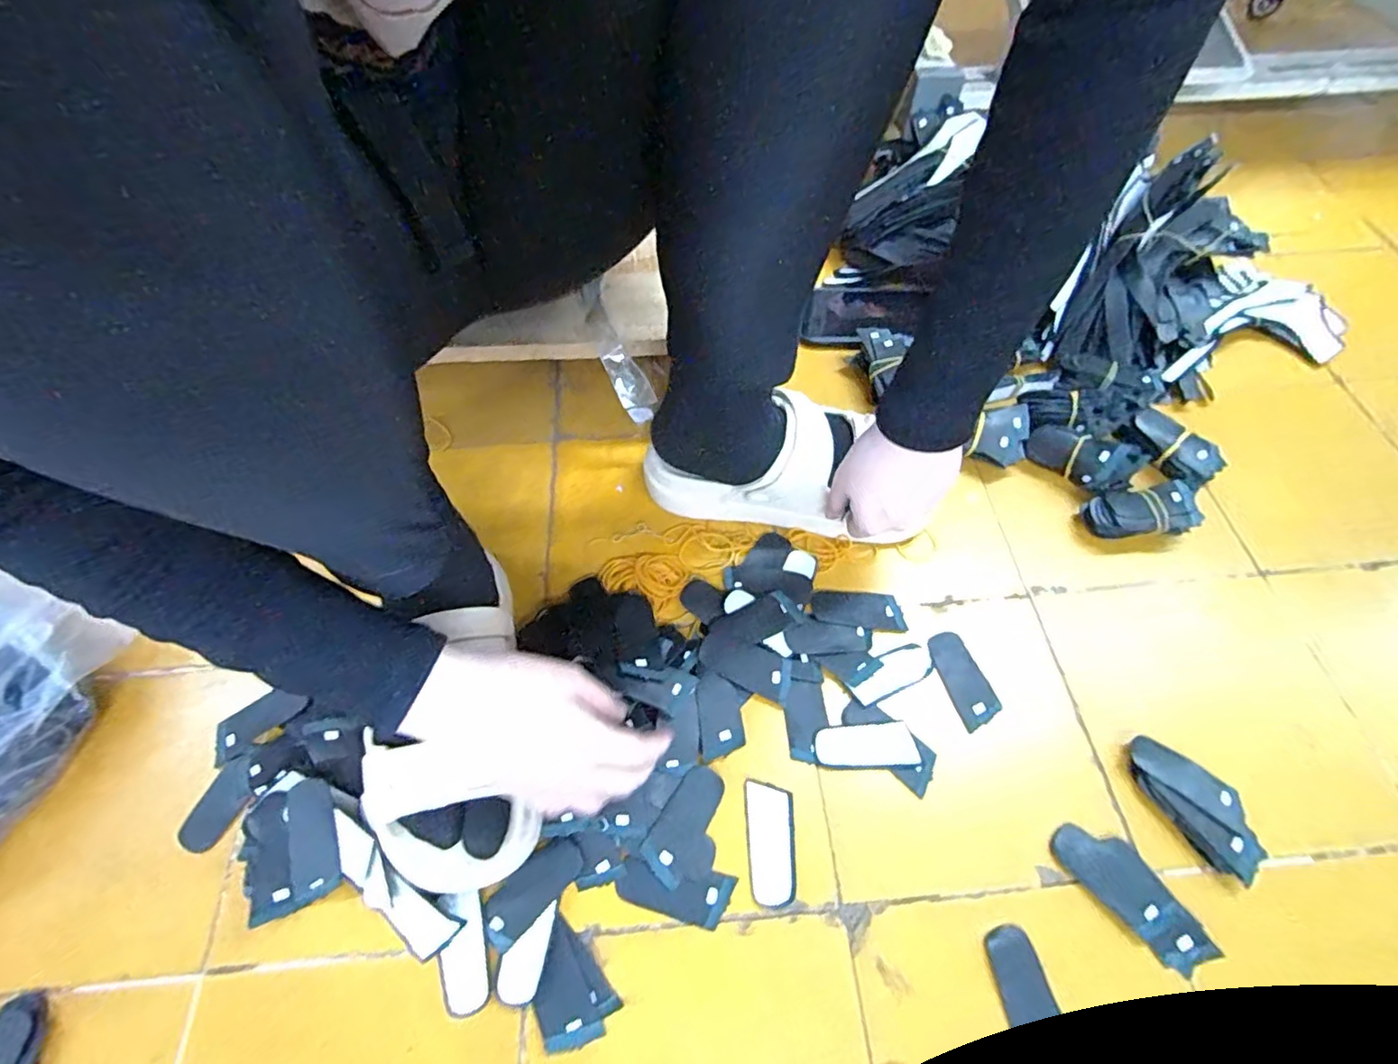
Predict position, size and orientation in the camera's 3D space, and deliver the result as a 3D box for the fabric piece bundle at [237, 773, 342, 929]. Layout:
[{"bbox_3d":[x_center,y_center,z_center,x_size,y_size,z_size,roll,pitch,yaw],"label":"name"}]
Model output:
[{"bbox_3d":[-0.270,0.206,0.395,0.064,0.029,0.078,-17,61,-9],"label":"fabric piece bundle"}]

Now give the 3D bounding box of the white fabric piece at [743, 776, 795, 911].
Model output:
[{"bbox_3d":[0.048,0.208,0.403,0.032,0.004,0.074,-1,59,1],"label":"white fabric piece"}]

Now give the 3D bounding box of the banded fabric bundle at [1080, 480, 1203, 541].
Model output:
[{"bbox_3d":[0.379,-0.014,0.516,0.080,0.032,0.046,-9,60,-4],"label":"banded fabric bundle"}]

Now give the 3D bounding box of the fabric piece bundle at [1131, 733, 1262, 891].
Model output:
[{"bbox_3d":[0.338,0.182,0.408,0.046,0.012,0.091,-24,62,-12],"label":"fabric piece bundle"}]

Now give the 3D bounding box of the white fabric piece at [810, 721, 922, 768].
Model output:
[{"bbox_3d":[0.119,0.156,0.435,0.073,0.004,0.031,-5,63,2],"label":"white fabric piece"}]

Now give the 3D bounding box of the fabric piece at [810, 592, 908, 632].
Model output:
[{"bbox_3d":[0.129,0.065,0.492,0.075,0.004,0.032,1,59,2],"label":"fabric piece"}]

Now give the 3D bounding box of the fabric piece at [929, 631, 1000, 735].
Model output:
[{"bbox_3d":[0.203,0.112,0.463,0.032,0.004,0.071,-17,60,-8],"label":"fabric piece"}]

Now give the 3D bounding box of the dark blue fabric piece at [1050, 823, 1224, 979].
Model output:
[{"bbox_3d":[0.279,0.230,0.387,0.041,0.007,0.096,-37,65,-19],"label":"dark blue fabric piece"}]

